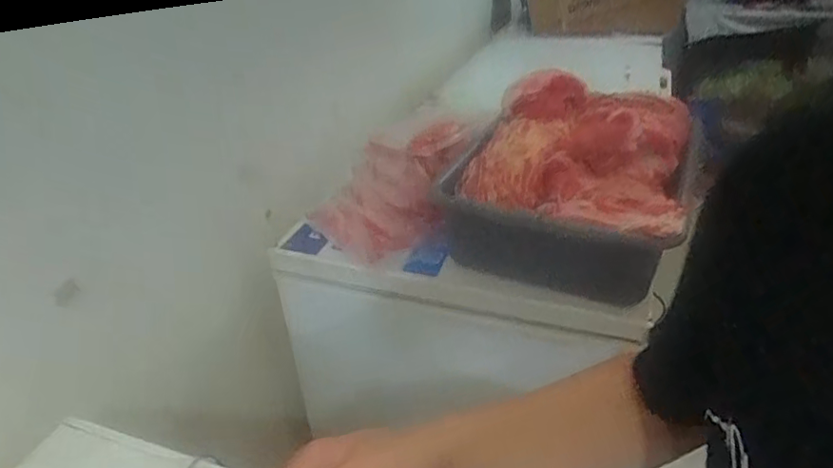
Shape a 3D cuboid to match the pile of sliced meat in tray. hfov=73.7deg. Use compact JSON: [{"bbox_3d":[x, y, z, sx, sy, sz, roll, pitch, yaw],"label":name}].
[{"bbox_3d":[0.269,-0.133,0.879,0.326,0.132,0.294,15,37,29],"label":"pile of sliced meat in tray"}]

